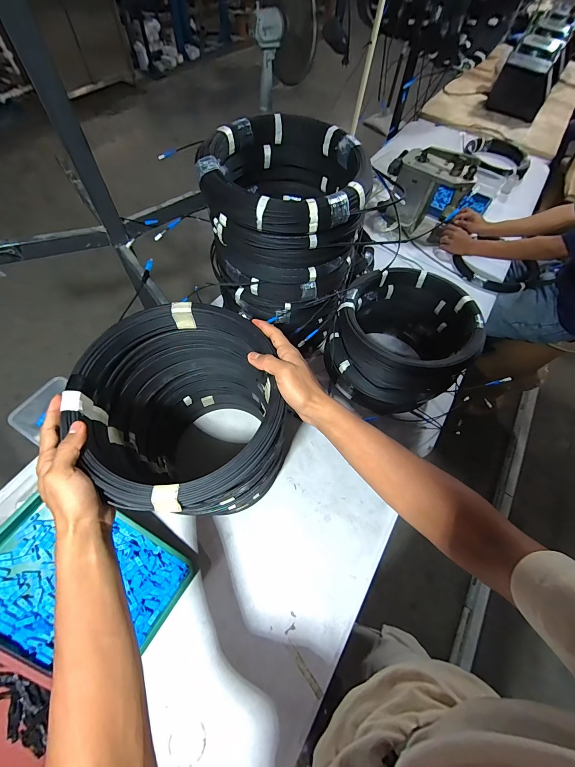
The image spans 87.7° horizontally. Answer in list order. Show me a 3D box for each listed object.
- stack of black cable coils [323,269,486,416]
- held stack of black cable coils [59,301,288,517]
[{"bbox_3d":[0.253,-0.087,0.740,0.301,0.247,0.296,-32,68,-19],"label":"stack of black cable coils"},{"bbox_3d":[-0.138,0.081,0.506,0.248,0.345,0.256,9,61,1],"label":"held stack of black cable coils"}]

